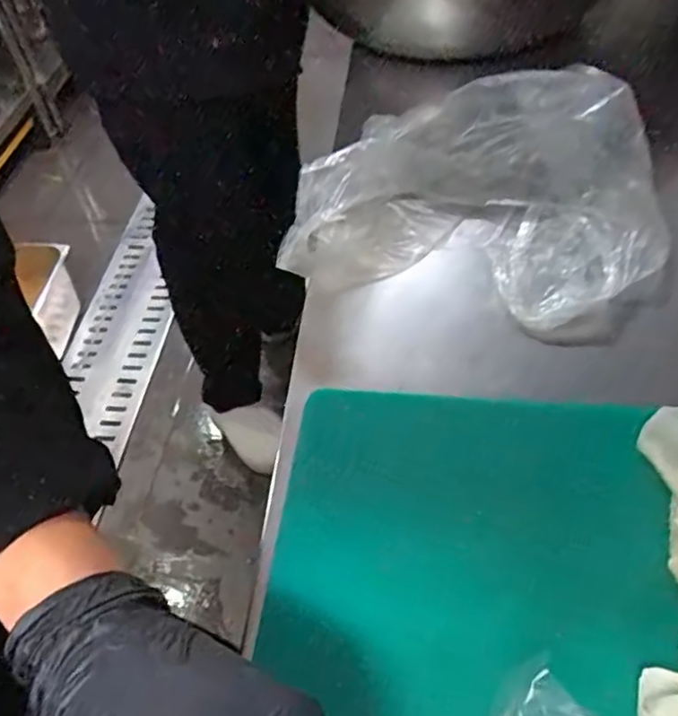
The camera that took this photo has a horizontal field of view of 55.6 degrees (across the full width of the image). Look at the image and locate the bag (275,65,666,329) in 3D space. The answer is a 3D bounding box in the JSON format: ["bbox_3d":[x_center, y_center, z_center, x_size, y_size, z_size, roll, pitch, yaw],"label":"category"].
[{"bbox_3d":[0.120,-0.141,0.510,0.256,0.068,0.252,10,53,14],"label":"bag"}]

